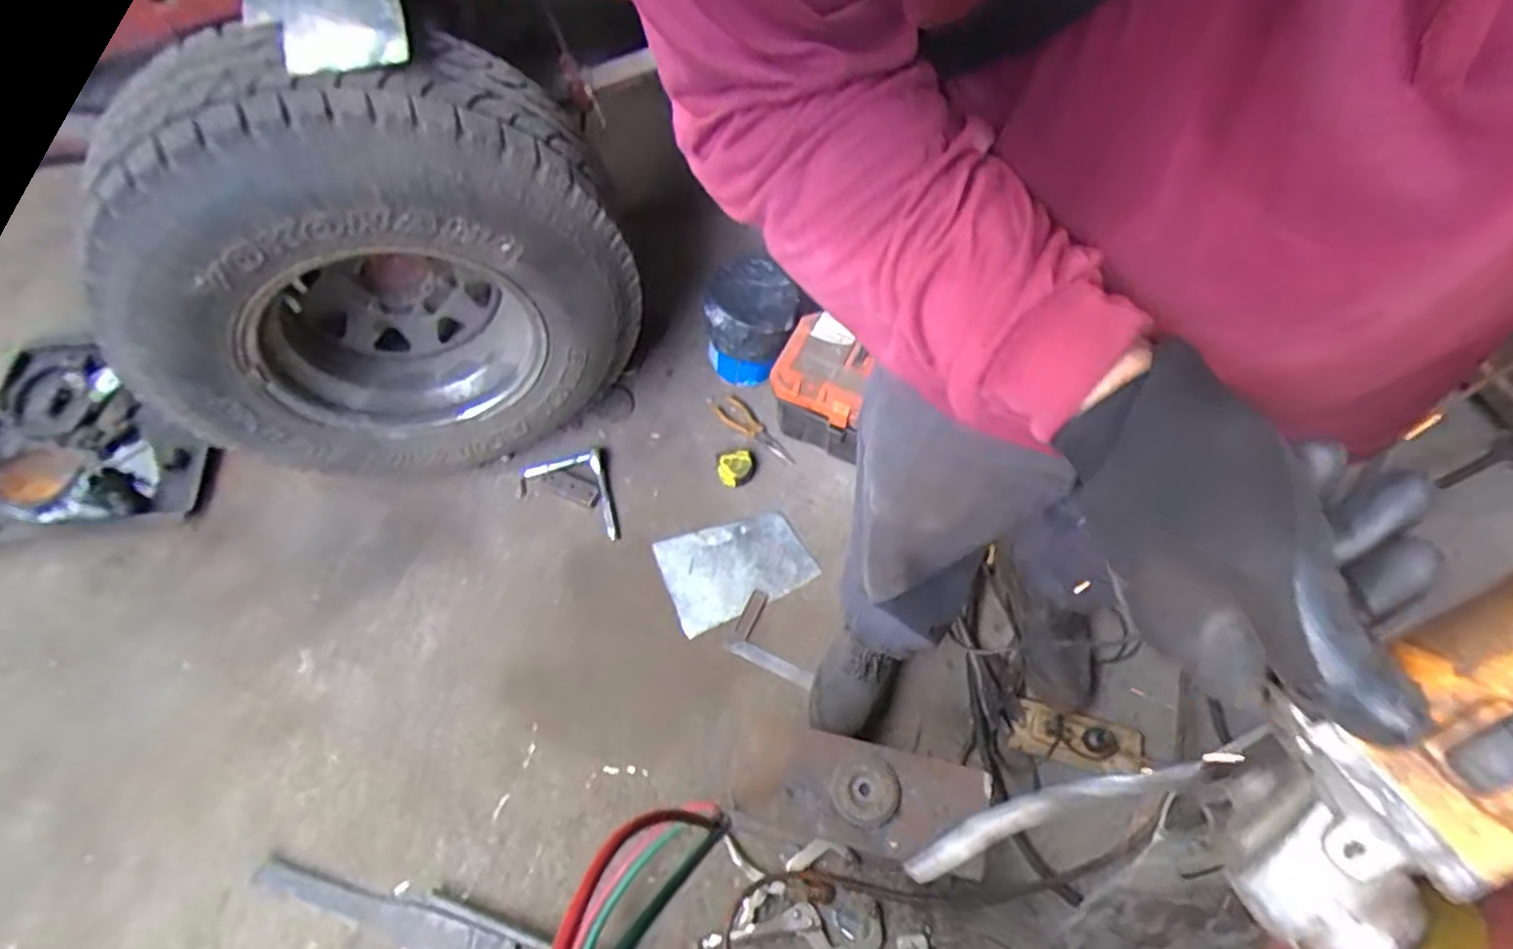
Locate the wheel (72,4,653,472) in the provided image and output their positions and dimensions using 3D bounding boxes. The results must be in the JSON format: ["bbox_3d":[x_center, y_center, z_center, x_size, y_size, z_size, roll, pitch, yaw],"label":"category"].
[{"bbox_3d":[-0.539,-0.290,1.156,0.666,0.681,0.277,-12,59,-19],"label":"wheel"}]

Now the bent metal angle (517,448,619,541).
[{"bbox_3d":[-0.355,0.045,1.381,0.167,0.043,0.192,-12,62,-7],"label":"bent metal angle"}]

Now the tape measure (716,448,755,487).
[{"bbox_3d":[-0.039,-0.014,1.408,0.072,0.030,0.080,-13,62,-7],"label":"tape measure"}]

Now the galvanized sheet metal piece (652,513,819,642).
[{"bbox_3d":[-0.036,0.165,1.341,0.256,0.005,0.182,-20,63,-11],"label":"galvanized sheet metal piece"}]

